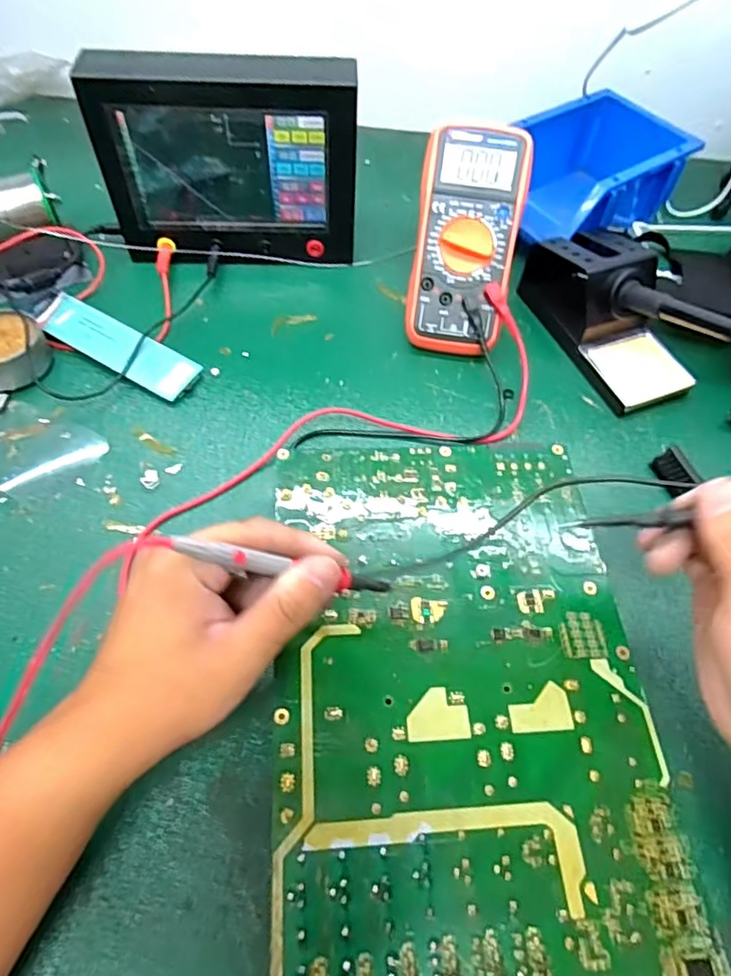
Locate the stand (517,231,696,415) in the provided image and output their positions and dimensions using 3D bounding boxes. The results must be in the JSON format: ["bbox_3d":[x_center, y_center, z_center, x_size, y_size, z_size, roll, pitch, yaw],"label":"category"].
[{"bbox_3d":[0.200,-0.148,0.477,0.078,0.067,0.165,-22,62,-15],"label":"stand"}]

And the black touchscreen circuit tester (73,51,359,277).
[{"bbox_3d":[-0.107,-0.255,0.476,0.196,0.153,0.044,-7,60,-7],"label":"black touchscreen circuit tester"}]

